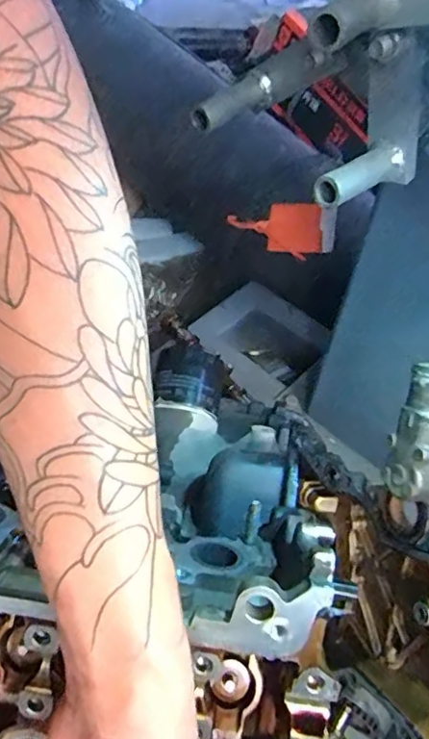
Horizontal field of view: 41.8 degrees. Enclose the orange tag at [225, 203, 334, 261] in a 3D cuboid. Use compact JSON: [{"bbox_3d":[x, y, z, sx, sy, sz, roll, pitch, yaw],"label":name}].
[{"bbox_3d":[0.112,-0.240,0.939,0.172,0.020,0.093,10,84,7],"label":"orange tag"}]

